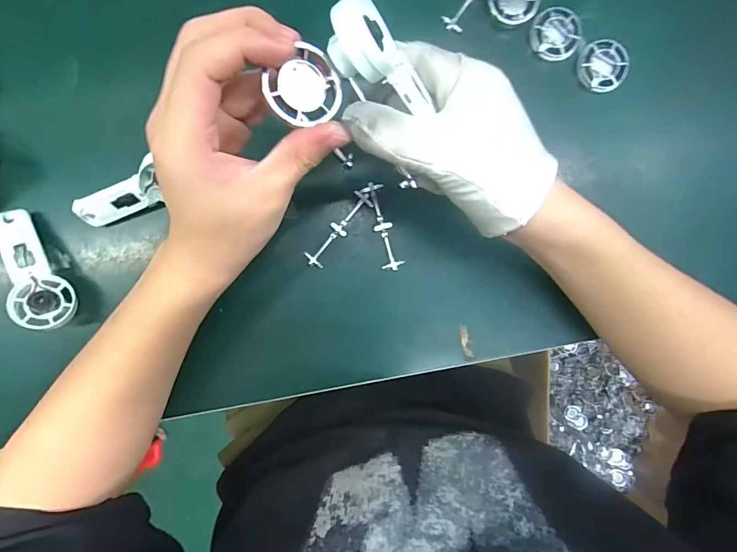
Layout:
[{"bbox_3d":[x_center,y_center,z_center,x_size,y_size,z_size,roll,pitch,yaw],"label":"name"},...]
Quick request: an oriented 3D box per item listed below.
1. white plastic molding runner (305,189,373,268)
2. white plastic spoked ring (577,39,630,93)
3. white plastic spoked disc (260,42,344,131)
[{"bbox_3d":[-0.024,-0.038,0.324,0.017,0.004,0.073,39,90,-4],"label":"white plastic molding runner"},{"bbox_3d":[0.190,-0.171,0.326,0.038,0.008,0.040,0,93,0],"label":"white plastic spoked ring"},{"bbox_3d":[-0.032,-0.092,0.196,0.038,0.006,0.035,2,85,-24],"label":"white plastic spoked disc"}]

